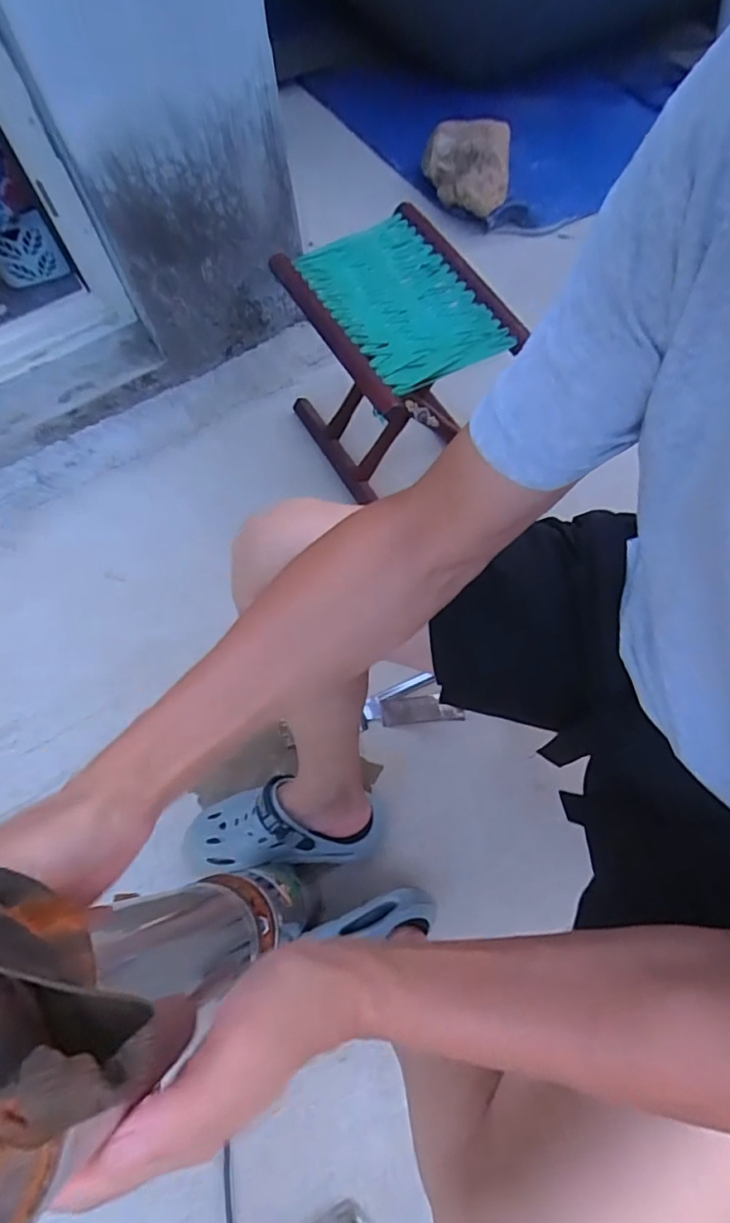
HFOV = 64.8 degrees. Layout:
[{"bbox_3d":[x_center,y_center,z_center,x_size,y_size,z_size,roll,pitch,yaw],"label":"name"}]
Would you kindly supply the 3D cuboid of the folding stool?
[{"bbox_3d":[0.048,-0.385,0.942,0.255,0.317,0.309,-30,69,-11],"label":"folding stool"}]

